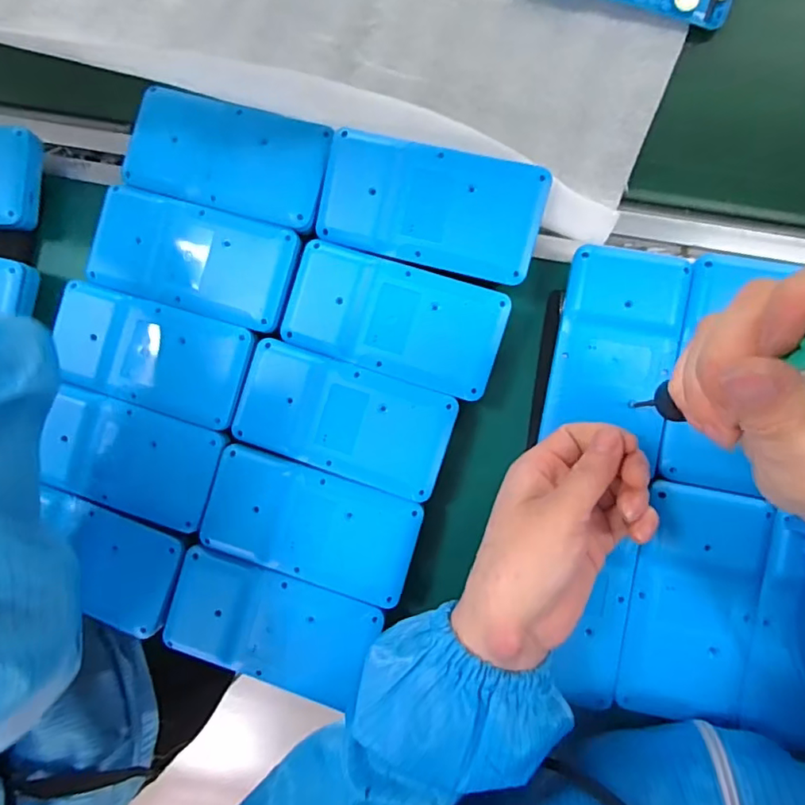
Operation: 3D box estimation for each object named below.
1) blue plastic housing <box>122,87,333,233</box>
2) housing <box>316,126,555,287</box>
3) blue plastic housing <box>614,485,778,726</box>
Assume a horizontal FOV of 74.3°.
[{"bbox_3d":[-0.115,-0.162,0.349,0.136,0.017,0.068,16,90,7],"label":"blue plastic housing"},{"bbox_3d":[0.018,-0.121,0.333,0.137,0.020,0.069,16,103,7],"label":"housing"},{"bbox_3d":[0.170,0.117,0.305,0.068,0.017,0.132,10,89,7],"label":"blue plastic housing"}]

